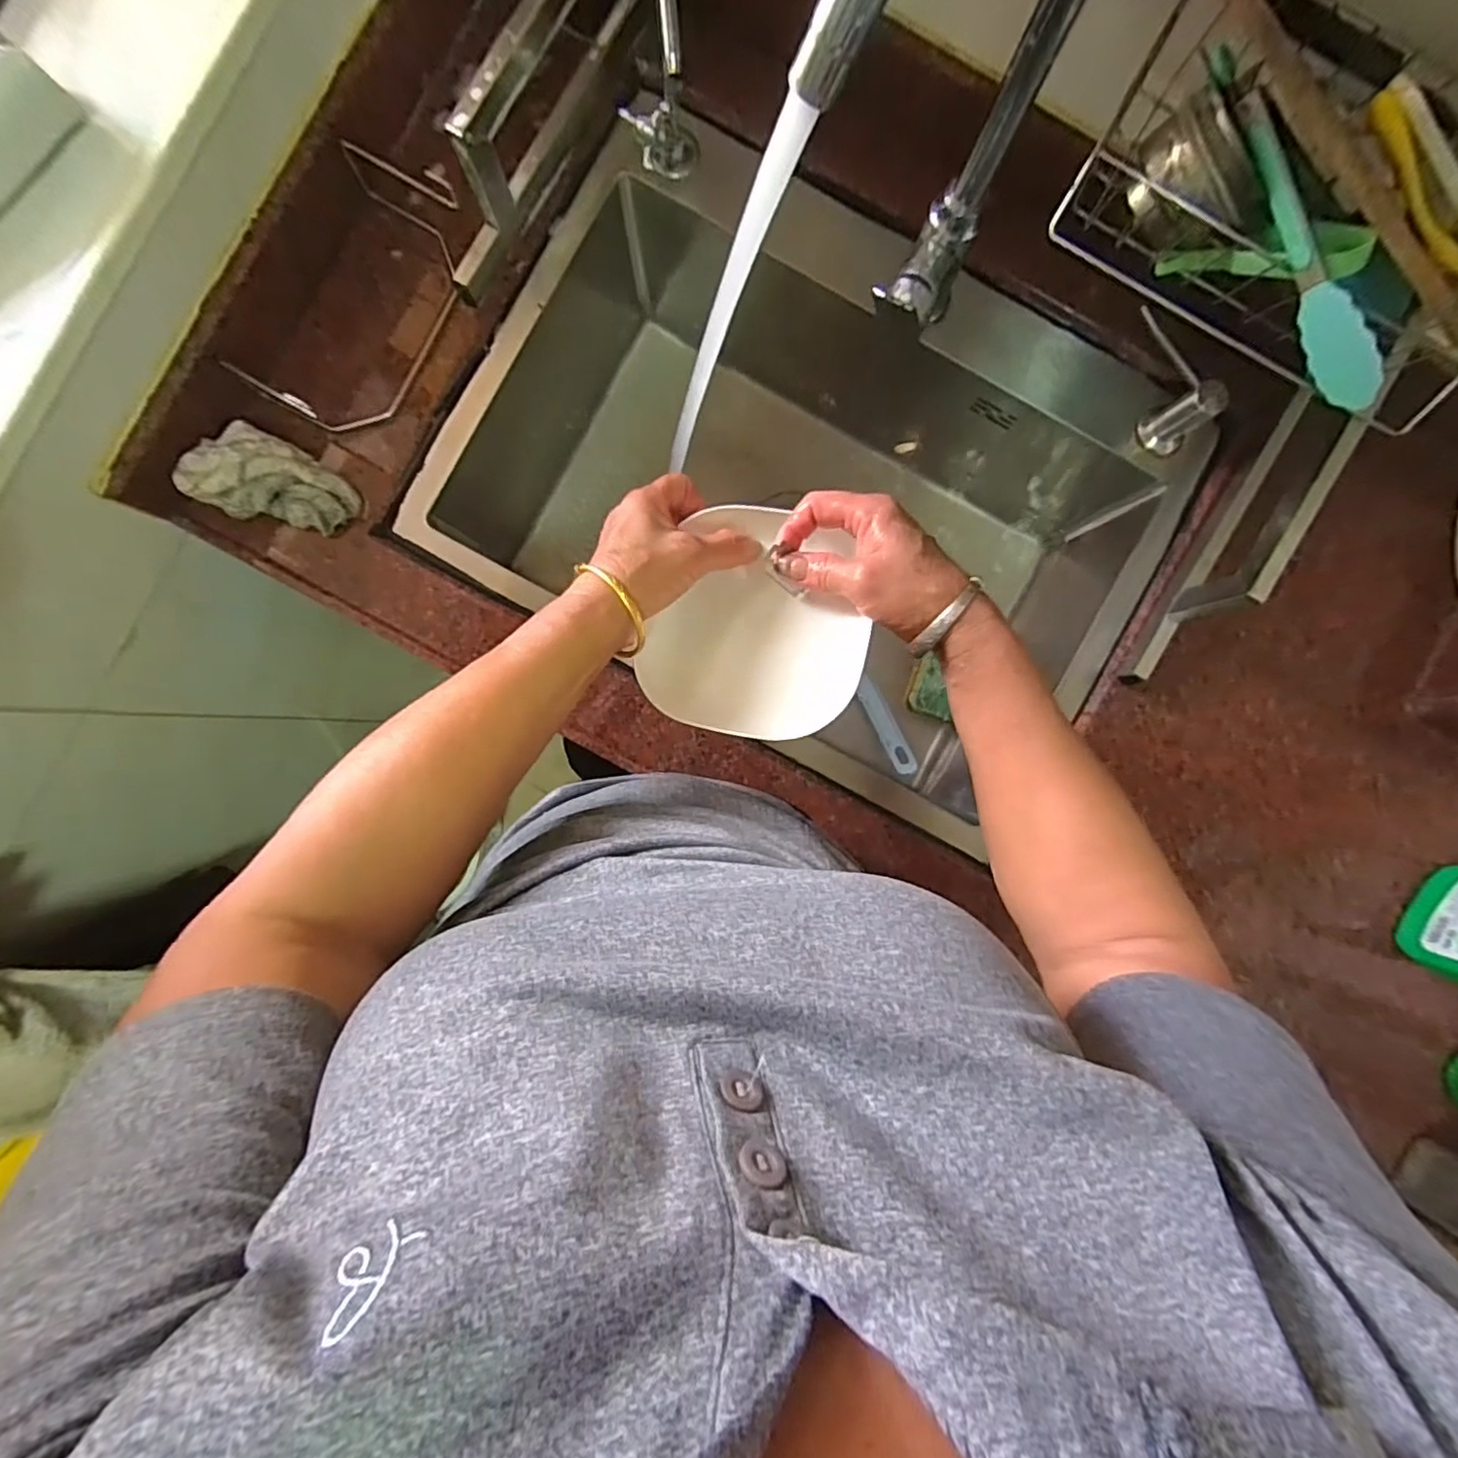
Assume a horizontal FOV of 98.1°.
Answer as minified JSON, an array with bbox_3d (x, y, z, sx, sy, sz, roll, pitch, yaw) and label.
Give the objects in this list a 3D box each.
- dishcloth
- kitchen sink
[{"bbox_3d":[-0.369,-0.196,0.511,0.119,0.043,0.072,27,89,-2],"label":"dishcloth"},{"bbox_3d":[0.075,-0.237,0.640,0.627,0.201,0.414,25,89,-2],"label":"kitchen sink"}]

